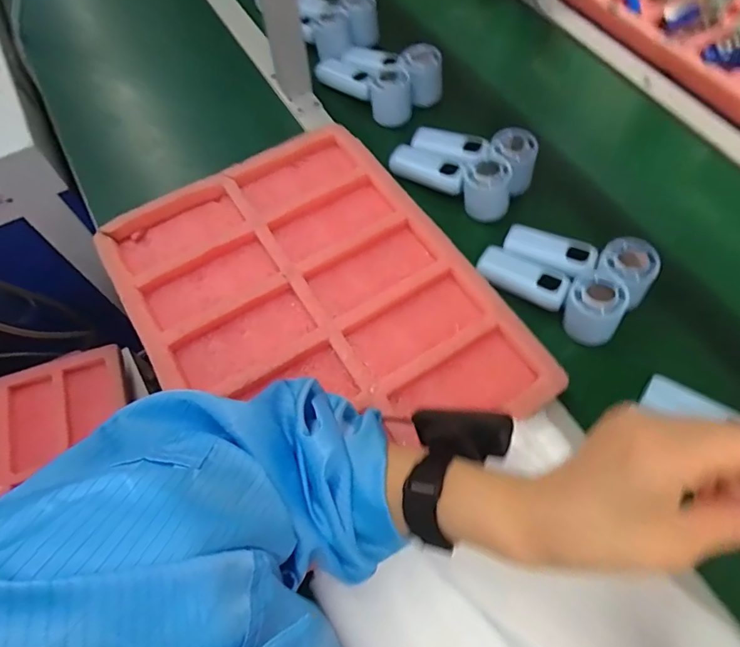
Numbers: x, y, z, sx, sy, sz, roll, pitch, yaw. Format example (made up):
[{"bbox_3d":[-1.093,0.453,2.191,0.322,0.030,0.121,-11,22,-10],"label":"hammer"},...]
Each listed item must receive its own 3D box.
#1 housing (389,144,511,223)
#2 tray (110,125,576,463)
[{"bbox_3d":[0.099,-0.185,0.578,0.154,0.057,0.051,26,67,13],"label":"housing"},{"bbox_3d":[-0.057,-0.024,0.503,0.325,0.041,0.425,-32,67,-14],"label":"tray"}]

